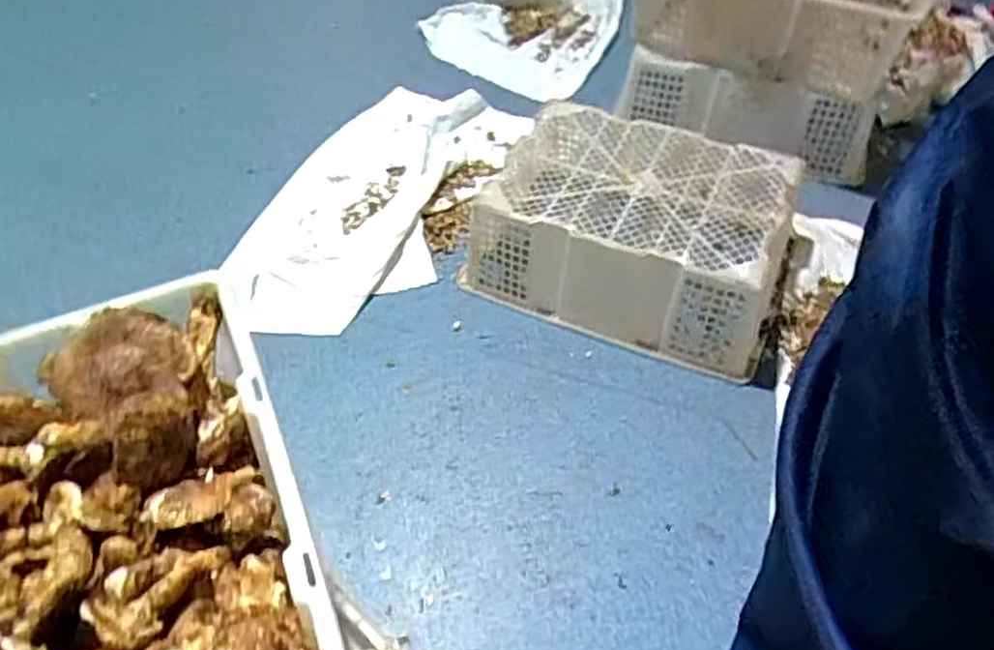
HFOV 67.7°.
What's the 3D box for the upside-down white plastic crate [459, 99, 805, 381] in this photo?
[{"bbox_3d":[0.213,-0.143,1.147,0.451,0.176,0.341,21,53,19],"label":"upside-down white plastic crate"}]

